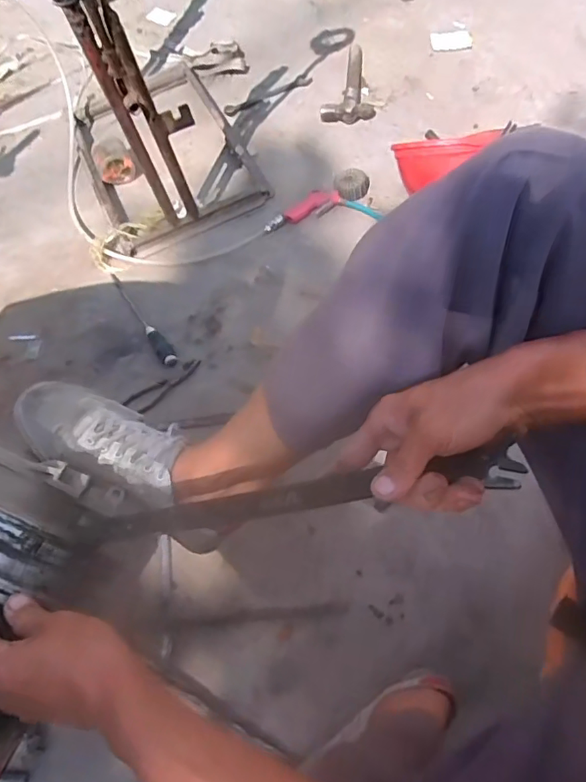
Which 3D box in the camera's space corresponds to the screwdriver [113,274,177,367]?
[{"bbox_3d":[-0.310,-0.156,1.064,0.030,0.034,0.284,-34,64,-9],"label":"screwdriver"}]

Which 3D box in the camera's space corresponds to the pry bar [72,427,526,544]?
[{"bbox_3d":[-0.013,0.086,0.407,0.356,0.016,0.030,-12,66,16],"label":"pry bar"}]

